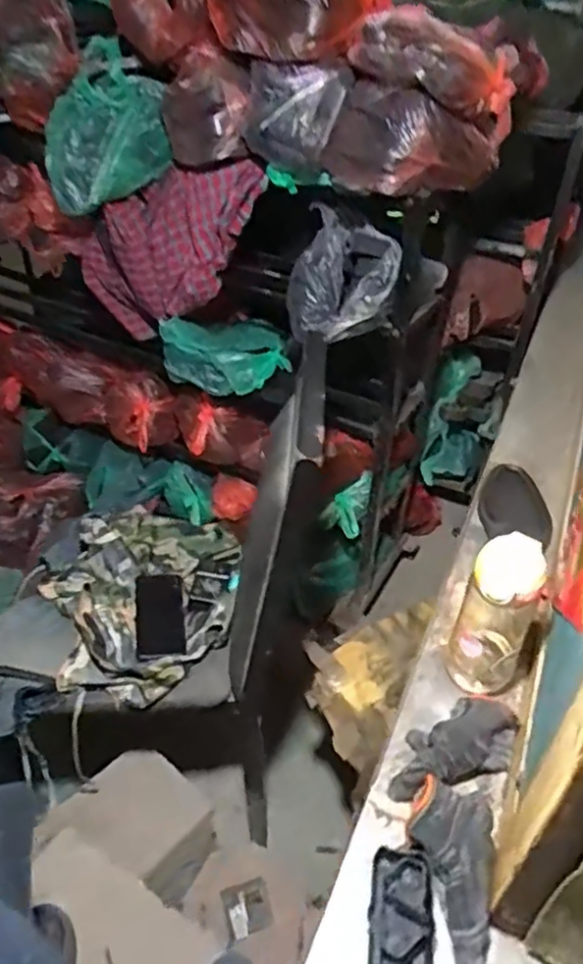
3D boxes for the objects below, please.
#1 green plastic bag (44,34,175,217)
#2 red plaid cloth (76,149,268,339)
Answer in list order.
[{"bbox_3d":[-0.332,-0.616,1.166,0.209,0.252,0.162,-12,40,-18],"label":"green plastic bag"},{"bbox_3d":[-0.256,-0.452,1.294,0.558,0.238,0.129,-16,16,48],"label":"red plaid cloth"}]

